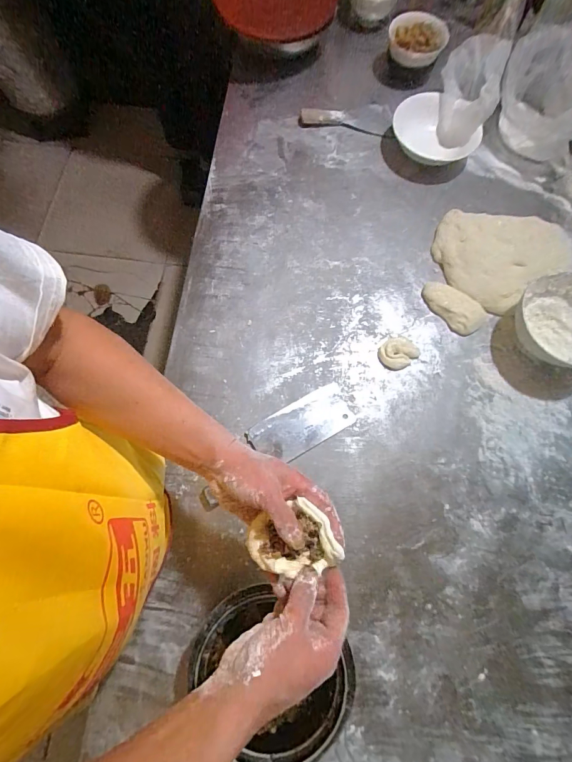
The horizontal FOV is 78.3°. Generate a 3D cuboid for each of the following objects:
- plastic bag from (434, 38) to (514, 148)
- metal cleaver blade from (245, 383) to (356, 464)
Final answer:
[{"bbox_3d":[0.354,-0.570,0.700,0.110,0.107,0.160,21,75,5],"label":"plastic bag"},{"bbox_3d":[0.026,0.075,0.586,0.172,0.005,0.081,-29,78,-11],"label":"metal cleaver blade"}]

